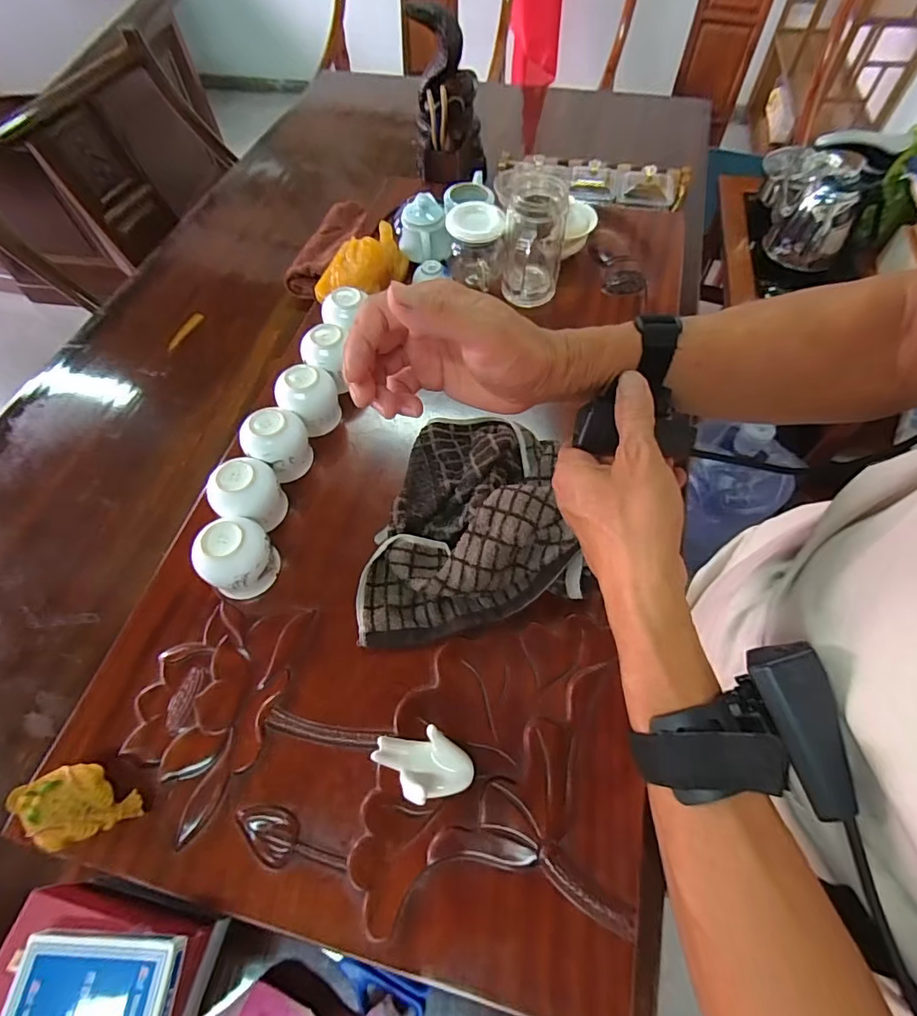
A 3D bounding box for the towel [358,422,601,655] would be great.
[{"bbox_3d":[0.002,0.001,0.502,0.211,0.063,0.235,-7,60,-2],"label":"towel"}]

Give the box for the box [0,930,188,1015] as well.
[{"bbox_3d":[-0.237,0.317,0.316,0.102,0.014,0.065,1,60,2],"label":"box"}]

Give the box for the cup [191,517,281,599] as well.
[{"bbox_3d":[-0.212,0.048,0.476,0.065,0.070,0.057,-30,64,-15],"label":"cup"}]

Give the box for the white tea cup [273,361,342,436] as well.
[{"bbox_3d":[-0.174,-0.130,0.572,0.064,0.069,0.057,-22,62,-10],"label":"white tea cup"}]

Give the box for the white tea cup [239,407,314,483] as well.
[{"bbox_3d":[-0.198,-0.072,0.541,0.064,0.074,0.059,-1,60,1],"label":"white tea cup"}]

